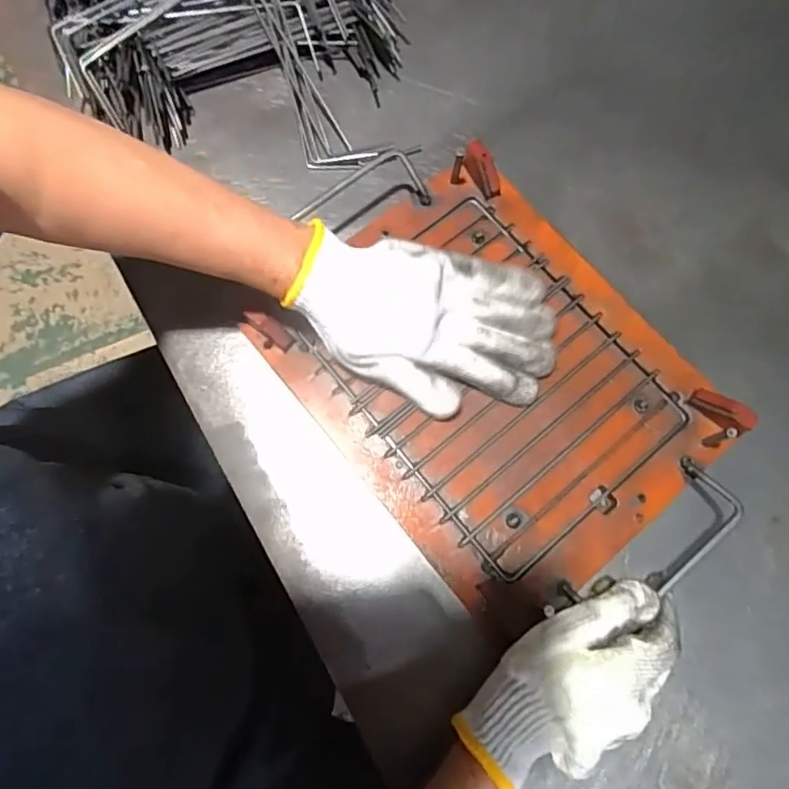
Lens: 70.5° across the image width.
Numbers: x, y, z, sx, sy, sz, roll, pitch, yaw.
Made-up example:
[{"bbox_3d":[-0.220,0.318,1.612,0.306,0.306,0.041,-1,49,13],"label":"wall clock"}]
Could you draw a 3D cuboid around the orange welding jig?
[{"bbox_3d":[0.072,-0.015,0.410,0.234,0.021,0.293,-38,78,-9],"label":"orange welding jig"}]

